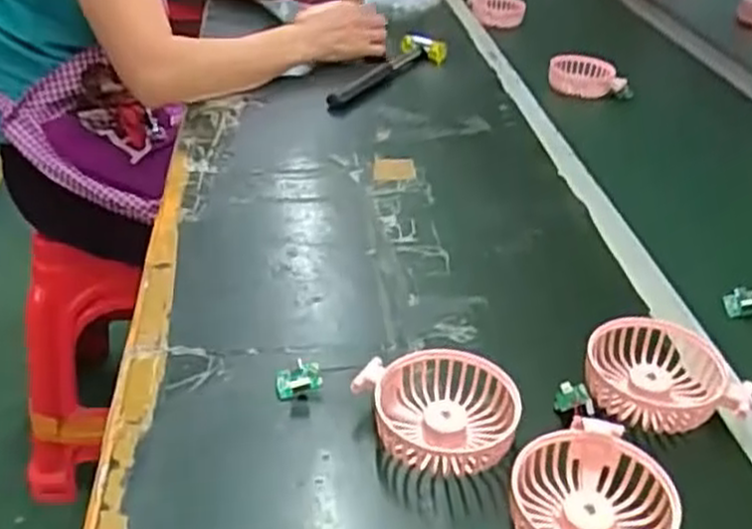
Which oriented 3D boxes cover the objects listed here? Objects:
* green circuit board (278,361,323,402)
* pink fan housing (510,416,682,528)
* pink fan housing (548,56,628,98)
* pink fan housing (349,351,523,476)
[{"bbox_3d":[-0.053,0.078,0.536,0.030,0.020,0.020,-3,34,-7],"label":"green circuit board"},{"bbox_3d":[0.125,0.137,0.445,0.088,0.037,0.087,1,34,-1],"label":"pink fan housing"},{"bbox_3d":[0.292,-0.259,1.087,0.106,0.042,0.048,6,34,6],"label":"pink fan housing"},{"bbox_3d":[0.043,0.092,0.504,0.093,0.036,0.089,1,34,-1],"label":"pink fan housing"}]

